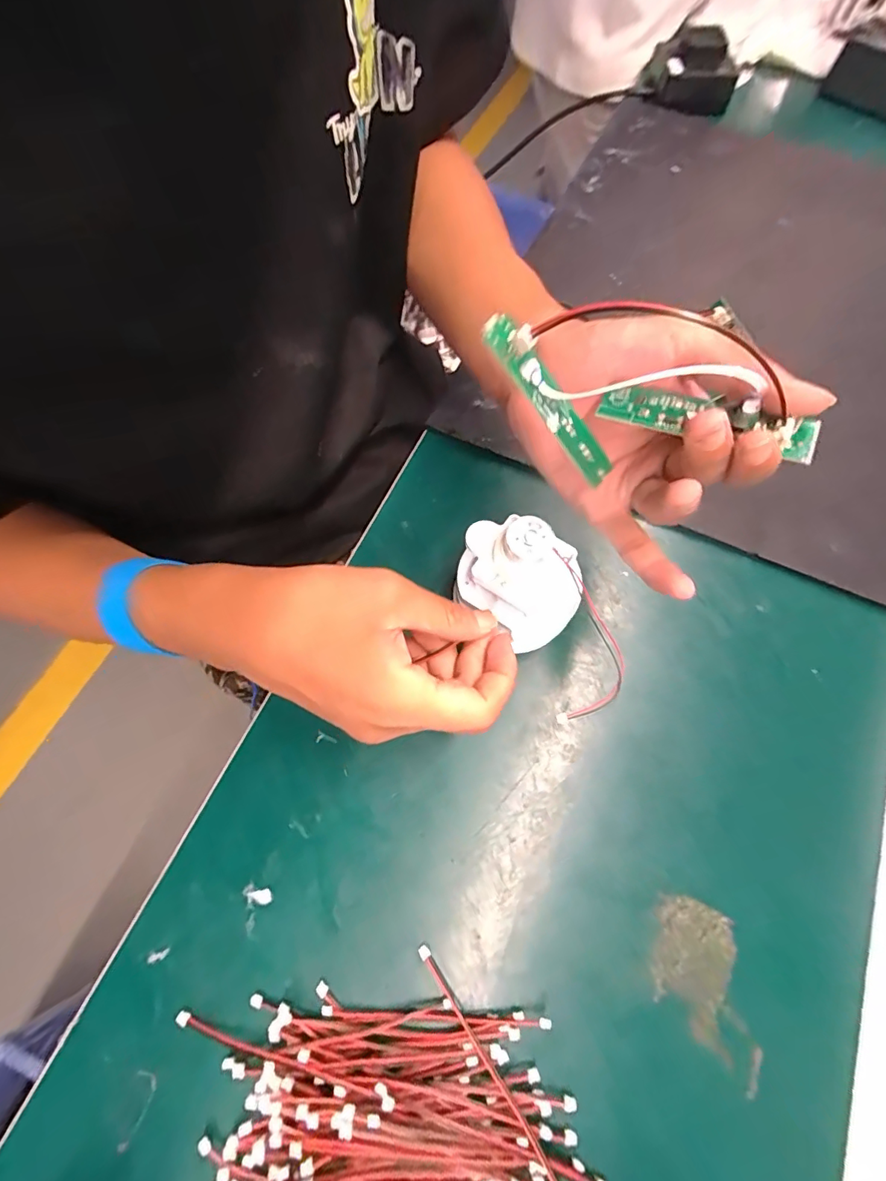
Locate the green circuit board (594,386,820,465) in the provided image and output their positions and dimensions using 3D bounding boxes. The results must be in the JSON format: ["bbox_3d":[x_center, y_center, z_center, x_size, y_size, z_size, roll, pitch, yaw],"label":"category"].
[{"bbox_3d":[0.108,-0.073,0.199,0.081,0.009,0.021,22,69,23],"label":"green circuit board"}]

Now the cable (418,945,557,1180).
[{"bbox_3d":[0.022,0.220,0.220,0.005,0.010,0.113,-34,72,-12],"label":"cable"}]

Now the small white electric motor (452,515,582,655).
[{"bbox_3d":[0.042,-0.007,0.265,0.068,0.078,0.033,30,51,9],"label":"small white electric motor"}]

